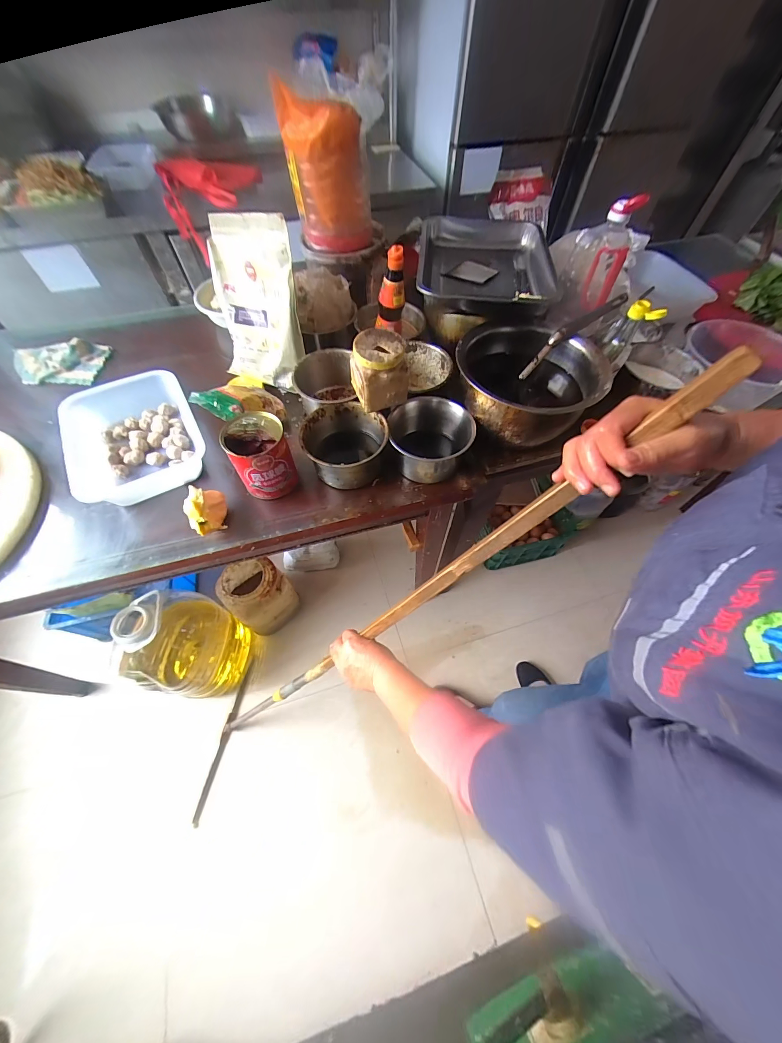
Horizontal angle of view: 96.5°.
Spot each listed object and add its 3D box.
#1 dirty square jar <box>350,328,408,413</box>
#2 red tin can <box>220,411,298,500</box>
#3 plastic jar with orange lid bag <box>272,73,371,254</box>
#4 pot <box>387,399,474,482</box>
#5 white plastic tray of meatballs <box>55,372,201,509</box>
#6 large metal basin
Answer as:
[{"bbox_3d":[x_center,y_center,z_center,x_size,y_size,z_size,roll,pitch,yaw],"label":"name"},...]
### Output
[{"bbox_3d":[-0.021,-0.261,0.603,0.087,0.108,0.072,-19,62,-12],"label":"dirty square jar"},{"bbox_3d":[-0.229,-0.119,0.611,0.101,0.135,0.099,-24,63,-15],"label":"red tin can"},{"bbox_3d":[-0.120,-0.670,0.684,0.150,0.226,0.120,2,60,0],"label":"plastic jar with orange lid bag"},{"bbox_3d":[0.071,-0.148,0.659,0.143,0.100,0.143,1,60,-1],"label":"pot"},{"bbox_3d":[-0.490,-0.156,0.677,0.225,0.082,0.268,-28,64,-17],"label":"white plastic tray of meatballs"},{"bbox_3d":[0.248,-0.246,0.659,0.243,0.131,0.235,1,60,-1],"label":"large metal basin"}]

